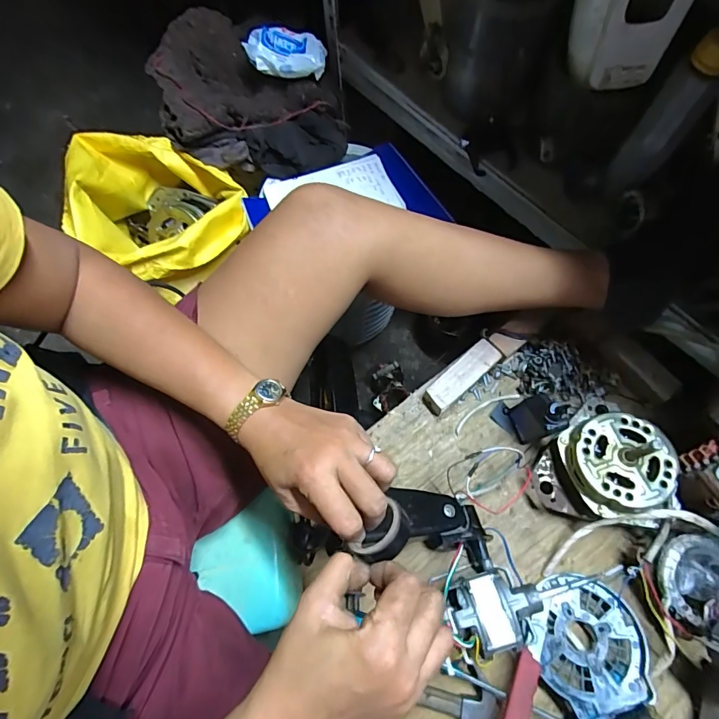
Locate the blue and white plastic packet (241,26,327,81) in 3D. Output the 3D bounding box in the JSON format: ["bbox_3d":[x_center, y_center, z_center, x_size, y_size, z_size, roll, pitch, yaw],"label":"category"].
[{"bbox_3d":[-0.118,-0.492,0.668,0.124,0.057,0.049,-5,70,0],"label":"blue and white plastic packet"}]

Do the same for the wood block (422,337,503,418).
[{"bbox_3d":[0.149,0.025,0.620,0.127,0.033,0.044,-40,74,-12],"label":"wood block"}]

